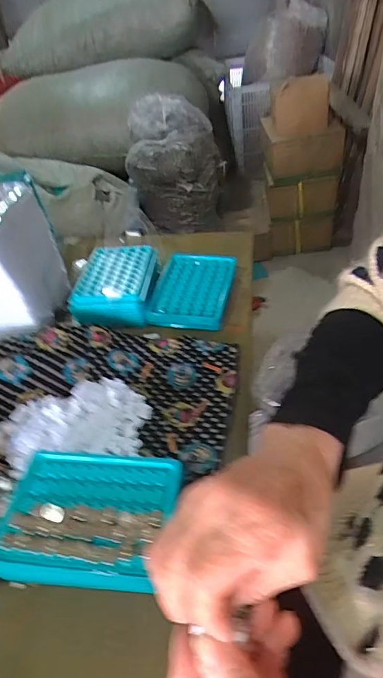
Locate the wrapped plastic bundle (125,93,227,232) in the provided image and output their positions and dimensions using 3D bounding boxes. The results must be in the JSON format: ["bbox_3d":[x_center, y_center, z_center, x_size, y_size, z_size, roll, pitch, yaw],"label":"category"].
[{"bbox_3d":[-0.064,-0.740,1.815,0.441,0.474,0.302,-8,41,-2],"label":"wrapped plastic bundle"}]

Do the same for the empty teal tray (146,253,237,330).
[{"bbox_3d":[0.002,-0.070,0.557,0.100,0.019,0.132,6,45,11],"label":"empty teal tray"}]

